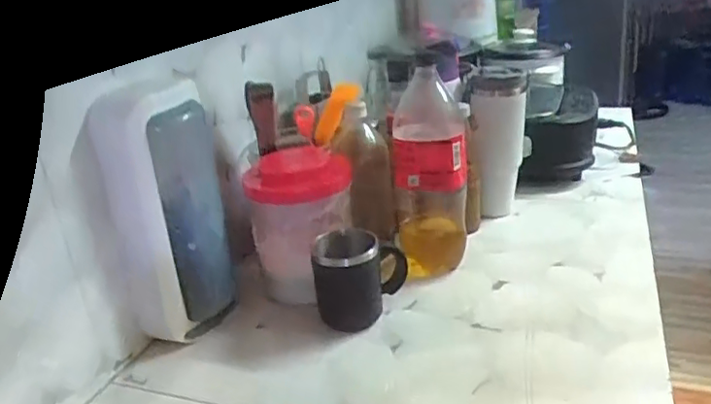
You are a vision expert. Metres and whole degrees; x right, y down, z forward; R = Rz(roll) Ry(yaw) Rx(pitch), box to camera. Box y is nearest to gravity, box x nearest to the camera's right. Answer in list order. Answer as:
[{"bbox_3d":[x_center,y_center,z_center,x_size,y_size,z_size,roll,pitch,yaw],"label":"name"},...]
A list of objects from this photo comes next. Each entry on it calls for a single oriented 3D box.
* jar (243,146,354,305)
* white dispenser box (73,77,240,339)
[{"bbox_3d":[-0.071,0.032,0.842,0.141,0.174,0.158,-6,24,2],"label":"jar"},{"bbox_3d":[-0.243,0.014,0.755,0.149,0.320,0.126,-12,25,-12],"label":"white dispenser box"}]

